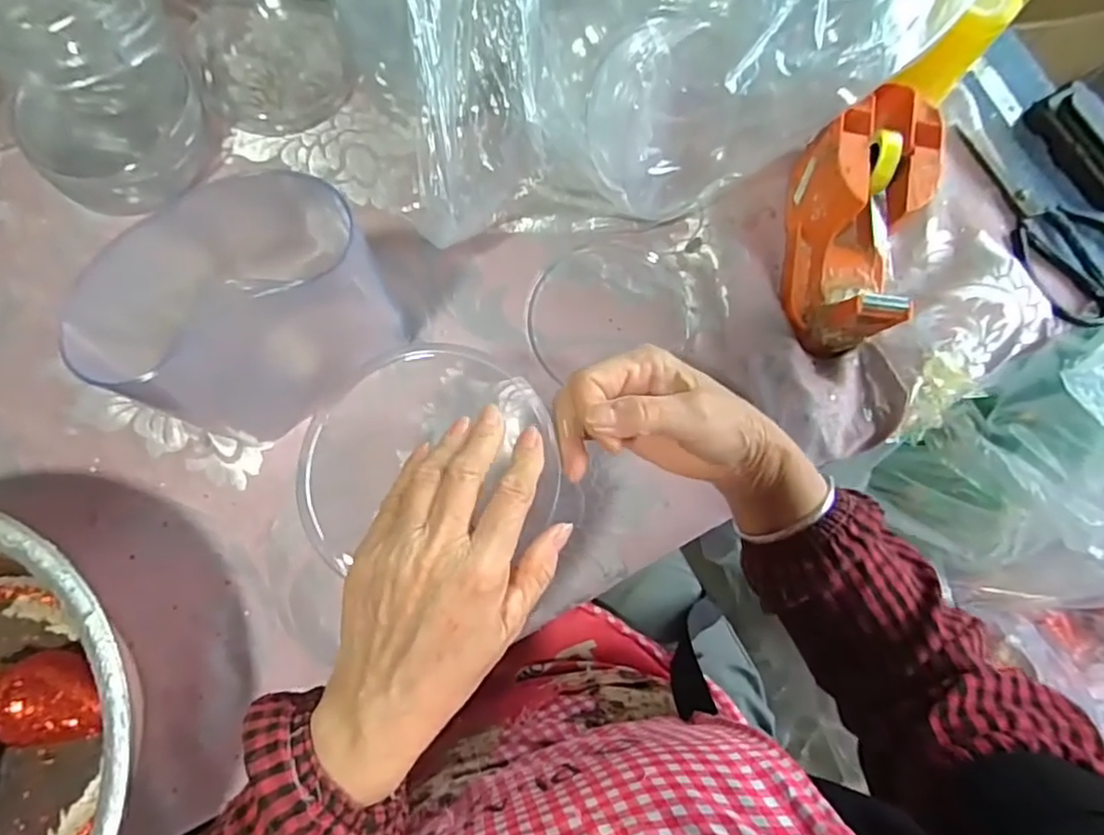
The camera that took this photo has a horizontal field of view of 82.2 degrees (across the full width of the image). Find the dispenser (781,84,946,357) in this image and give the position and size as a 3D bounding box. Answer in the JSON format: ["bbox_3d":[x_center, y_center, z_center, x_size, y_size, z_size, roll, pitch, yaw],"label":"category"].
[{"bbox_3d":[0.211,-0.143,0.446,0.079,0.072,0.183,15,76,3],"label":"dispenser"}]

